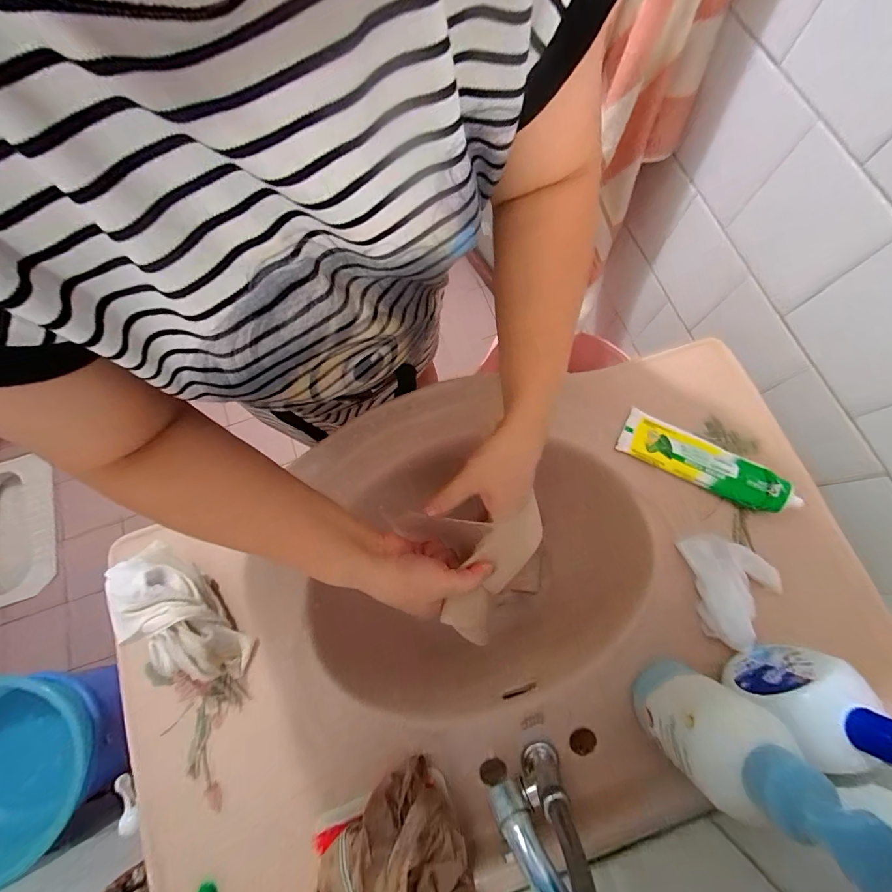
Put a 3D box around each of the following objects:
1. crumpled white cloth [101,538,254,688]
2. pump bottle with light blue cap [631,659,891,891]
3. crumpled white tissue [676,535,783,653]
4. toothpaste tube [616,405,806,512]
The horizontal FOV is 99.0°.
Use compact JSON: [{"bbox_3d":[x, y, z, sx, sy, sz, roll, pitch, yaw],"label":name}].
[{"bbox_3d":[-0.267,0.177,0.381,0.063,0.056,0.161,-40,94,-9],"label":"crumpled white cloth"},{"bbox_3d":[0.217,0.236,0.306,0.062,0.204,0.074,43,81,12],"label":"pump bottle with light blue cap"},{"bbox_3d":[0.314,0.153,0.409,0.087,0.033,0.112,-10,75,0],"label":"crumpled white tissue"},{"bbox_3d":[0.303,0.019,0.444,0.195,0.029,0.057,26,77,9],"label":"toothpaste tube"}]

